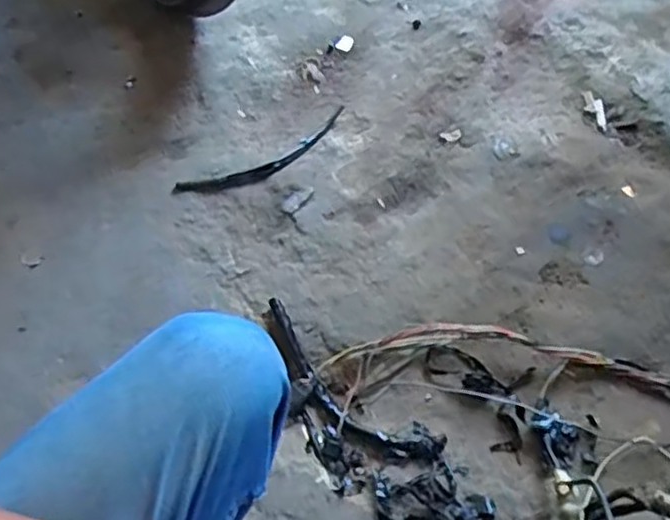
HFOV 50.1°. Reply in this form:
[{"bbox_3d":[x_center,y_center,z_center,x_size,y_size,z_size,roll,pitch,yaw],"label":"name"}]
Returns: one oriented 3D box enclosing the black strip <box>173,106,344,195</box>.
[{"bbox_3d":[-0.092,-0.145,1.018,0.280,0.021,0.052,-31,63,-17],"label":"black strip"}]

